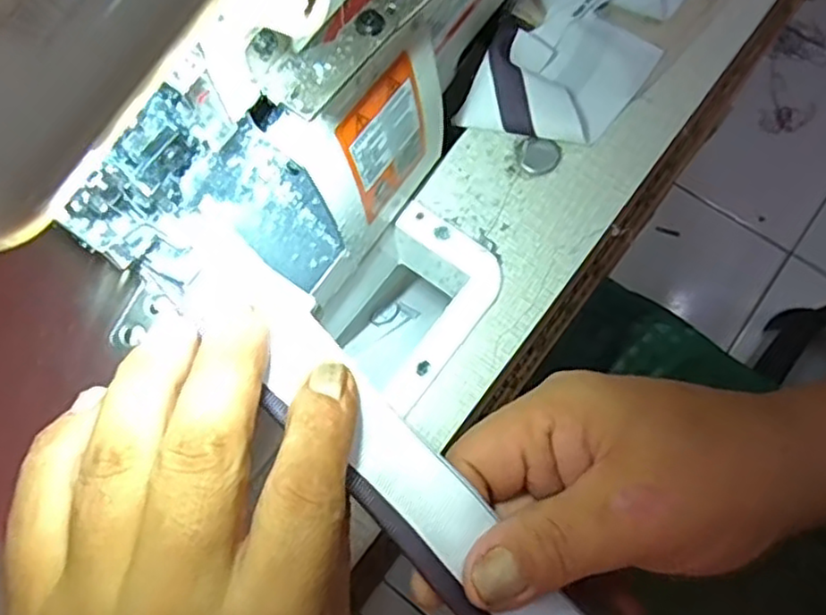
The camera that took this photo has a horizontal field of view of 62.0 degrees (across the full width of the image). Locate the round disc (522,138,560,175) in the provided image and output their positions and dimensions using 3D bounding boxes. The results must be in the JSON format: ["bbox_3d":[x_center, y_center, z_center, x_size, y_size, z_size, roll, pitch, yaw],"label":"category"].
[{"bbox_3d":[0.066,-0.078,0.354,0.019,0.005,0.018,0,72,1],"label":"round disc"}]

